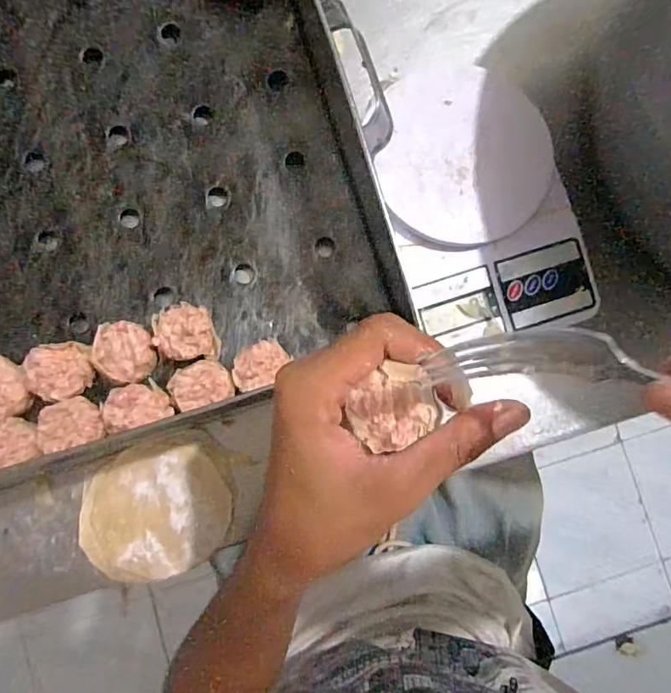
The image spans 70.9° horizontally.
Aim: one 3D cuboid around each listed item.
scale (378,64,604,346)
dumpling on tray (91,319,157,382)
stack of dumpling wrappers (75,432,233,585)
[{"bbox_3d":[0.104,-0.106,0.354,0.132,0.032,0.202,-18,86,-4],"label":"scale"},{"bbox_3d":[-0.146,0.004,0.331,0.041,0.026,0.037,36,85,1],"label":"dumpling on tray"},{"bbox_3d":[-0.128,0.117,0.339,0.110,0.008,0.093,-23,86,-4],"label":"stack of dumpling wrappers"}]

